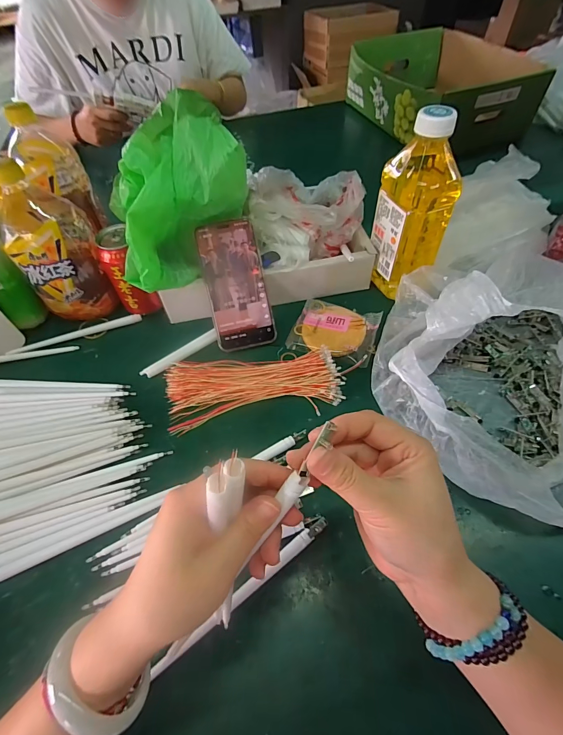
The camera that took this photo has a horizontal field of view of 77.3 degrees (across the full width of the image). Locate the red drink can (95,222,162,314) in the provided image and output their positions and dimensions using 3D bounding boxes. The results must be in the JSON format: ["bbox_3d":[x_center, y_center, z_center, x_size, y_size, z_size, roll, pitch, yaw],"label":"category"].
[{"bbox_3d":[-0.212,-0.127,0.488,0.052,0.111,0.058,-32,59,-19],"label":"red drink can"}]

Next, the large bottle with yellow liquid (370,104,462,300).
[{"bbox_3d":[0.163,-0.195,0.443,0.063,0.205,0.084,-18,56,-10],"label":"large bottle with yellow liquid"}]

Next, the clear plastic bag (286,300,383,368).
[{"bbox_3d":[0.074,-0.050,0.474,0.108,0.017,0.095,18,58,15],"label":"clear plastic bag"}]

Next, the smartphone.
[{"bbox_3d":[-0.058,-0.105,0.456,0.075,0.007,0.159,-13,98,-6],"label":"smartphone"}]

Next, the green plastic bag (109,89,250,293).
[{"bbox_3d":[-0.117,-0.185,0.405,0.159,0.166,0.107,-9,55,-4],"label":"green plastic bag"}]

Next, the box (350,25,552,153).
[{"bbox_3d":[0.375,-0.667,0.842,0.350,0.113,0.415,-19,56,-10],"label":"box"}]

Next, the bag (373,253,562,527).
[{"bbox_3d":[0.263,-0.002,0.368,0.309,0.093,0.291,3,55,5],"label":"bag"}]

